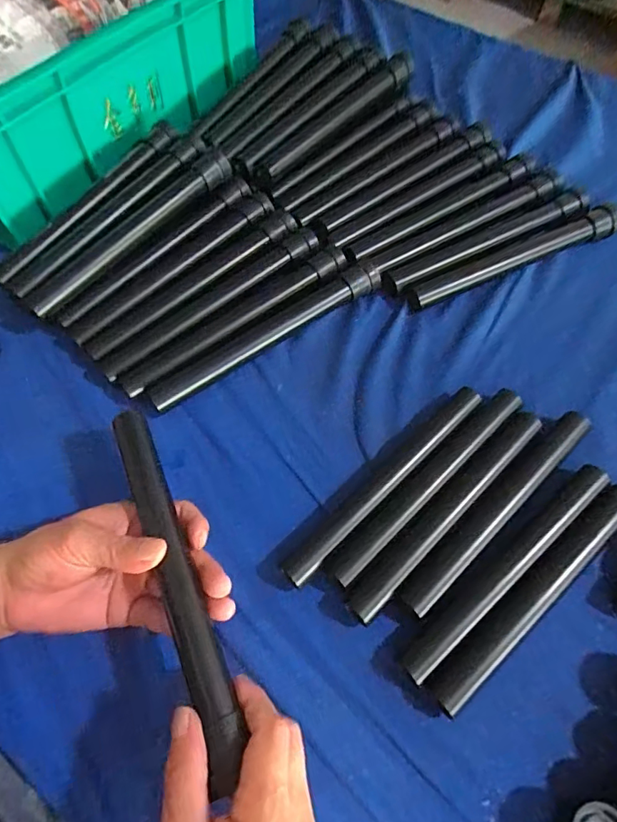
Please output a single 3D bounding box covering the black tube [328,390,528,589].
[{"bbox_3d":[0.098,0.056,0.399,0.216,0.019,0.024,-39,69,-20],"label":"black tube"}]

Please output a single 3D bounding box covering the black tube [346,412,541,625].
[{"bbox_3d":[0.112,0.078,0.389,0.219,0.018,0.026,-40,70,-20],"label":"black tube"}]

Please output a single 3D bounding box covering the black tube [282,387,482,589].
[{"bbox_3d":[0.065,0.057,0.400,0.220,0.020,0.019,-40,70,-20],"label":"black tube"}]

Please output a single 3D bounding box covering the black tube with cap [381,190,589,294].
[{"bbox_3d":[0.186,-0.178,0.510,0.244,0.021,0.028,-23,65,-13],"label":"black tube with cap"}]

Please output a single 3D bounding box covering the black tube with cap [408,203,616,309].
[{"bbox_3d":[0.217,-0.161,0.506,0.253,0.027,0.025,-21,64,-12],"label":"black tube with cap"}]

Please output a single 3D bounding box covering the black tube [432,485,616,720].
[{"bbox_3d":[0.170,0.131,0.360,0.220,0.018,0.023,-37,69,-19],"label":"black tube"}]

